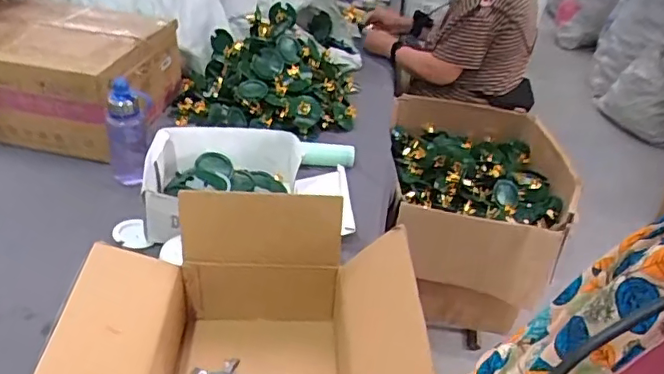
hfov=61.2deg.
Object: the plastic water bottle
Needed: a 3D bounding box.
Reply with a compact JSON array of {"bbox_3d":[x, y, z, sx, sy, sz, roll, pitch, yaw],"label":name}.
[{"bbox_3d":[-0.401,-0.114,1.106,0.065,0.190,0.060,16,36,12],"label":"plastic water bottle"}]

